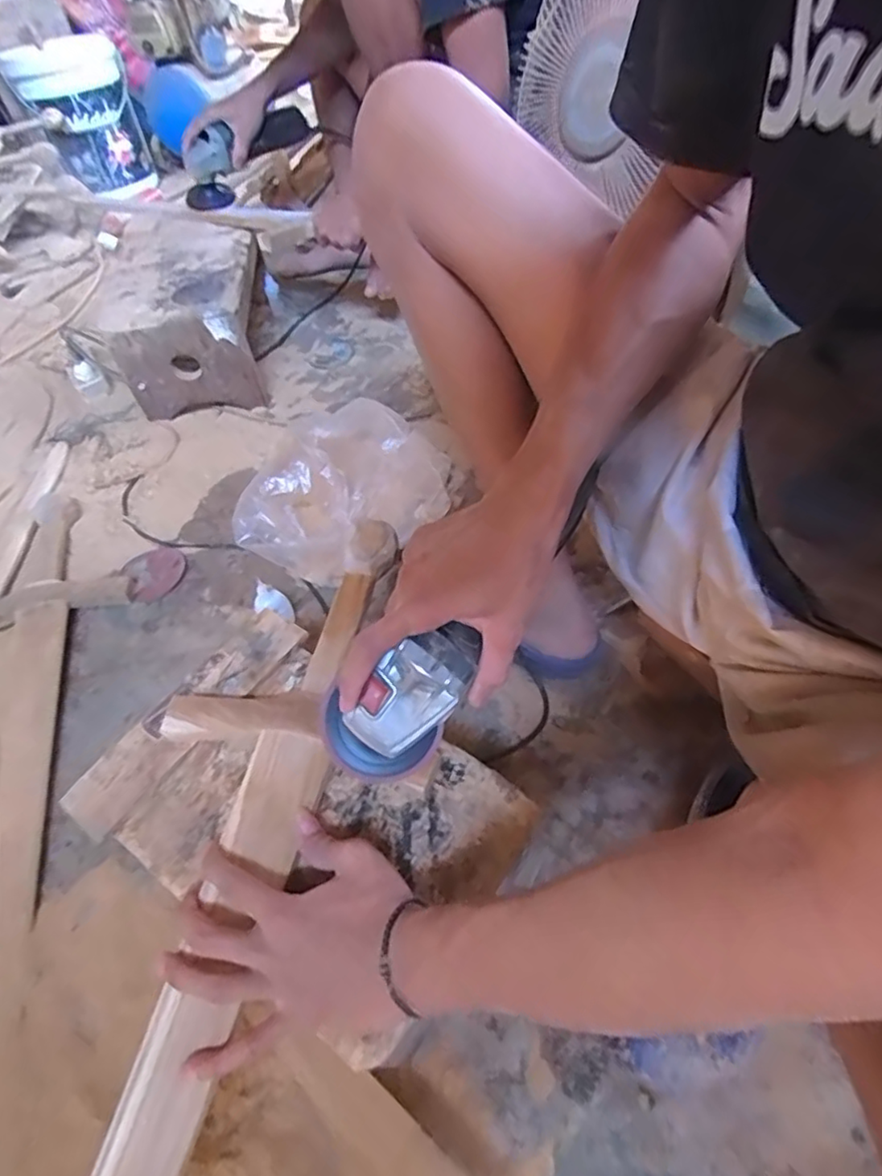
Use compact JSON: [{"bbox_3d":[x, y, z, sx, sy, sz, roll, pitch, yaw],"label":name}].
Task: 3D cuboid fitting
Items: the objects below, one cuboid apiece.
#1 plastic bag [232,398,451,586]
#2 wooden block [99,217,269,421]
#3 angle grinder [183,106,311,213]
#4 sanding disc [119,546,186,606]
[{"bbox_3d":[-0.151,-0.137,0.867,0.288,0.137,0.227,-21,53,-10],"label":"plastic bag"},{"bbox_3d":[-0.455,-0.513,1.150,0.233,0.196,0.349,-7,52,0],"label":"wooden block"},{"bbox_3d":[-0.386,-0.863,1.203,0.082,0.112,0.284,32,62,27],"label":"angle grinder"},{"bbox_3d":[-0.418,-0.022,0.892,0.084,0.011,0.100,-30,55,-17],"label":"sanding disc"}]

